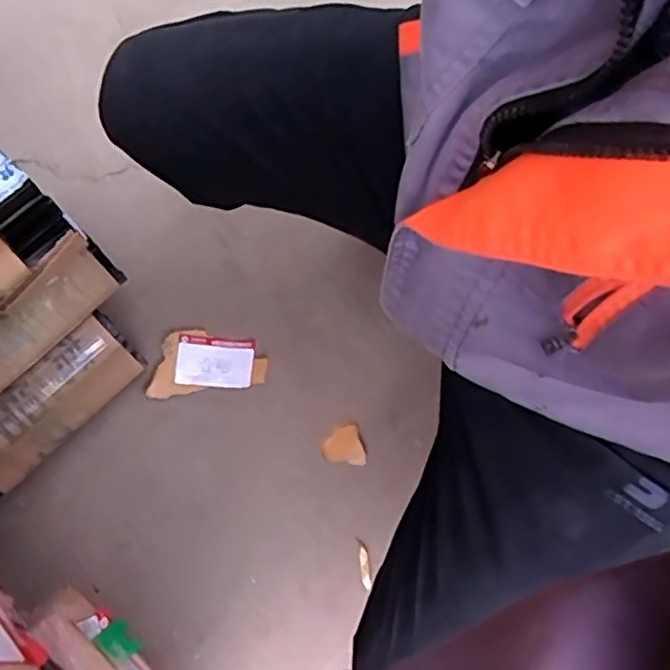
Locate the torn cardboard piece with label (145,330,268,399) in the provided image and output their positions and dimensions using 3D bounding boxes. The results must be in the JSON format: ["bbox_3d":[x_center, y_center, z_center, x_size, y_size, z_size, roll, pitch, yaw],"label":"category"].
[{"bbox_3d":[-0.164,0.031,0.794,0.145,0.013,0.080,-8,73,-5],"label":"torn cardboard piece with label"}]

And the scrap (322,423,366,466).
[{"bbox_3d":[0.010,0.140,0.771,0.047,0.009,0.051,-17,74,-7],"label":"scrap"}]

